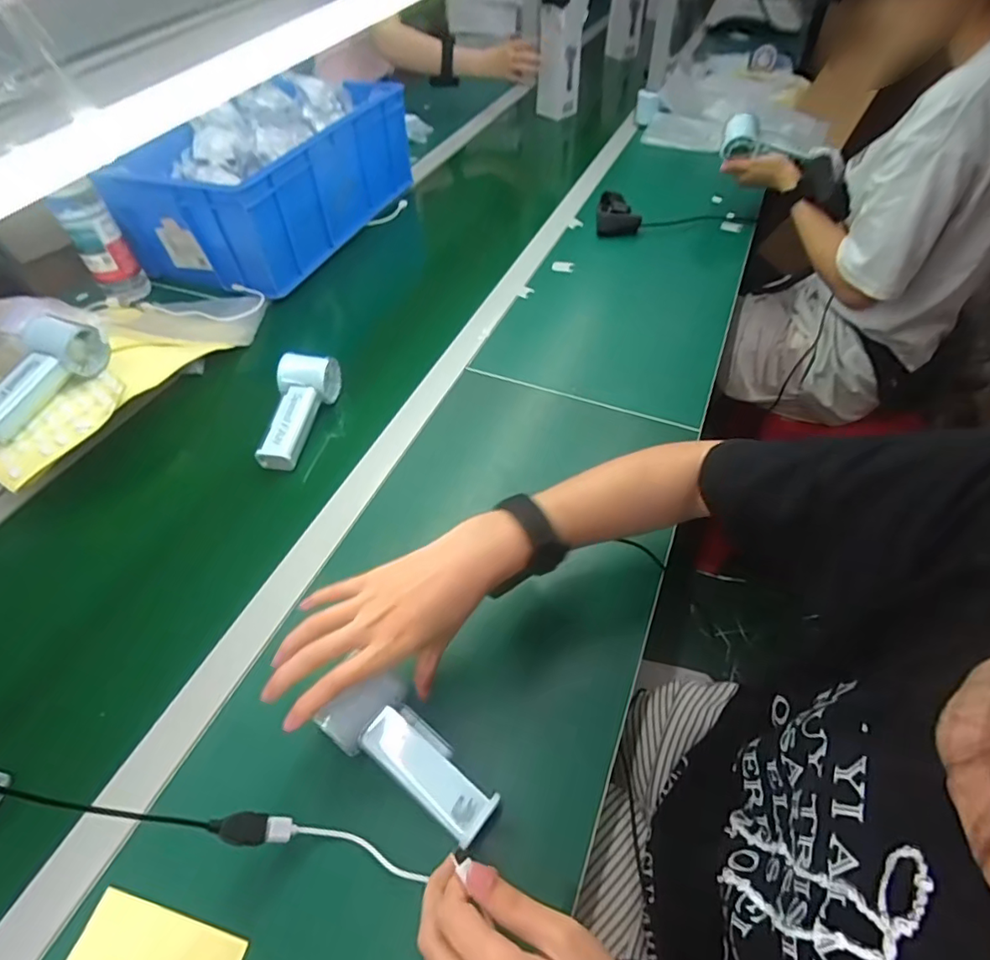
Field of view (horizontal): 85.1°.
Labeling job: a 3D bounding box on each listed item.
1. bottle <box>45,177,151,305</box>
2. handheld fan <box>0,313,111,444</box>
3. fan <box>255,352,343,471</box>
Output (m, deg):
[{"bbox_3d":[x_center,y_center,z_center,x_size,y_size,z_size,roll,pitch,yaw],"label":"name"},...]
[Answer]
[{"bbox_3d":[-0.573,-0.339,0.790,0.065,0.163,0.059,-23,51,-17],"label":"bottle"},{"bbox_3d":[-0.490,-0.107,0.574,0.061,0.053,0.154,10,50,12],"label":"handheld fan"},{"bbox_3d":[-0.230,-0.084,0.614,0.060,0.048,0.142,5,49,8],"label":"fan"}]

